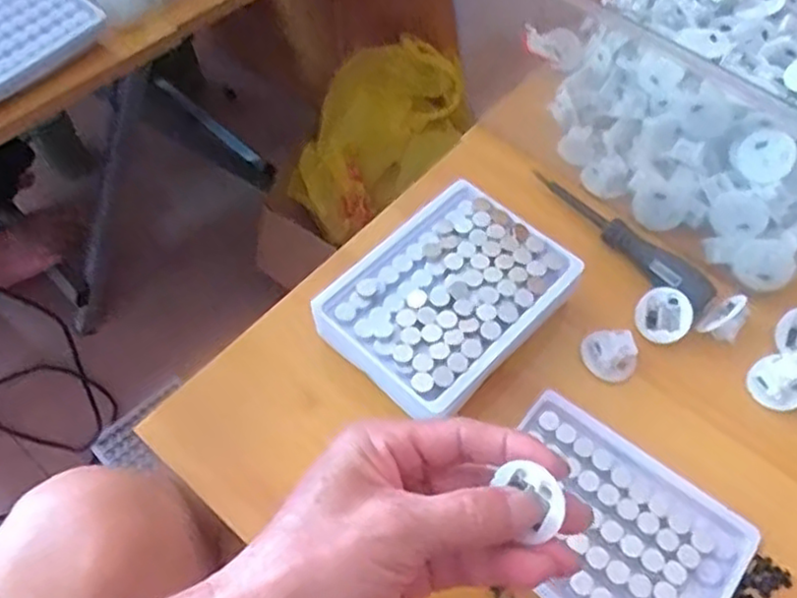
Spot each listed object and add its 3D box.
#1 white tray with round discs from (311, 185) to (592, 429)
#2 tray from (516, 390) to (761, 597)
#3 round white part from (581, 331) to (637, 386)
[{"bbox_3d":[0.029,0.001,0.414,0.129,0.034,0.101,-39,66,-21],"label":"white tray with round discs"},{"bbox_3d":[0.107,0.117,0.362,0.125,0.012,0.096,33,65,19],"label":"tray"},{"bbox_3d":[0.124,0.031,0.416,0.032,0.021,0.027,31,64,18],"label":"round white part"}]

